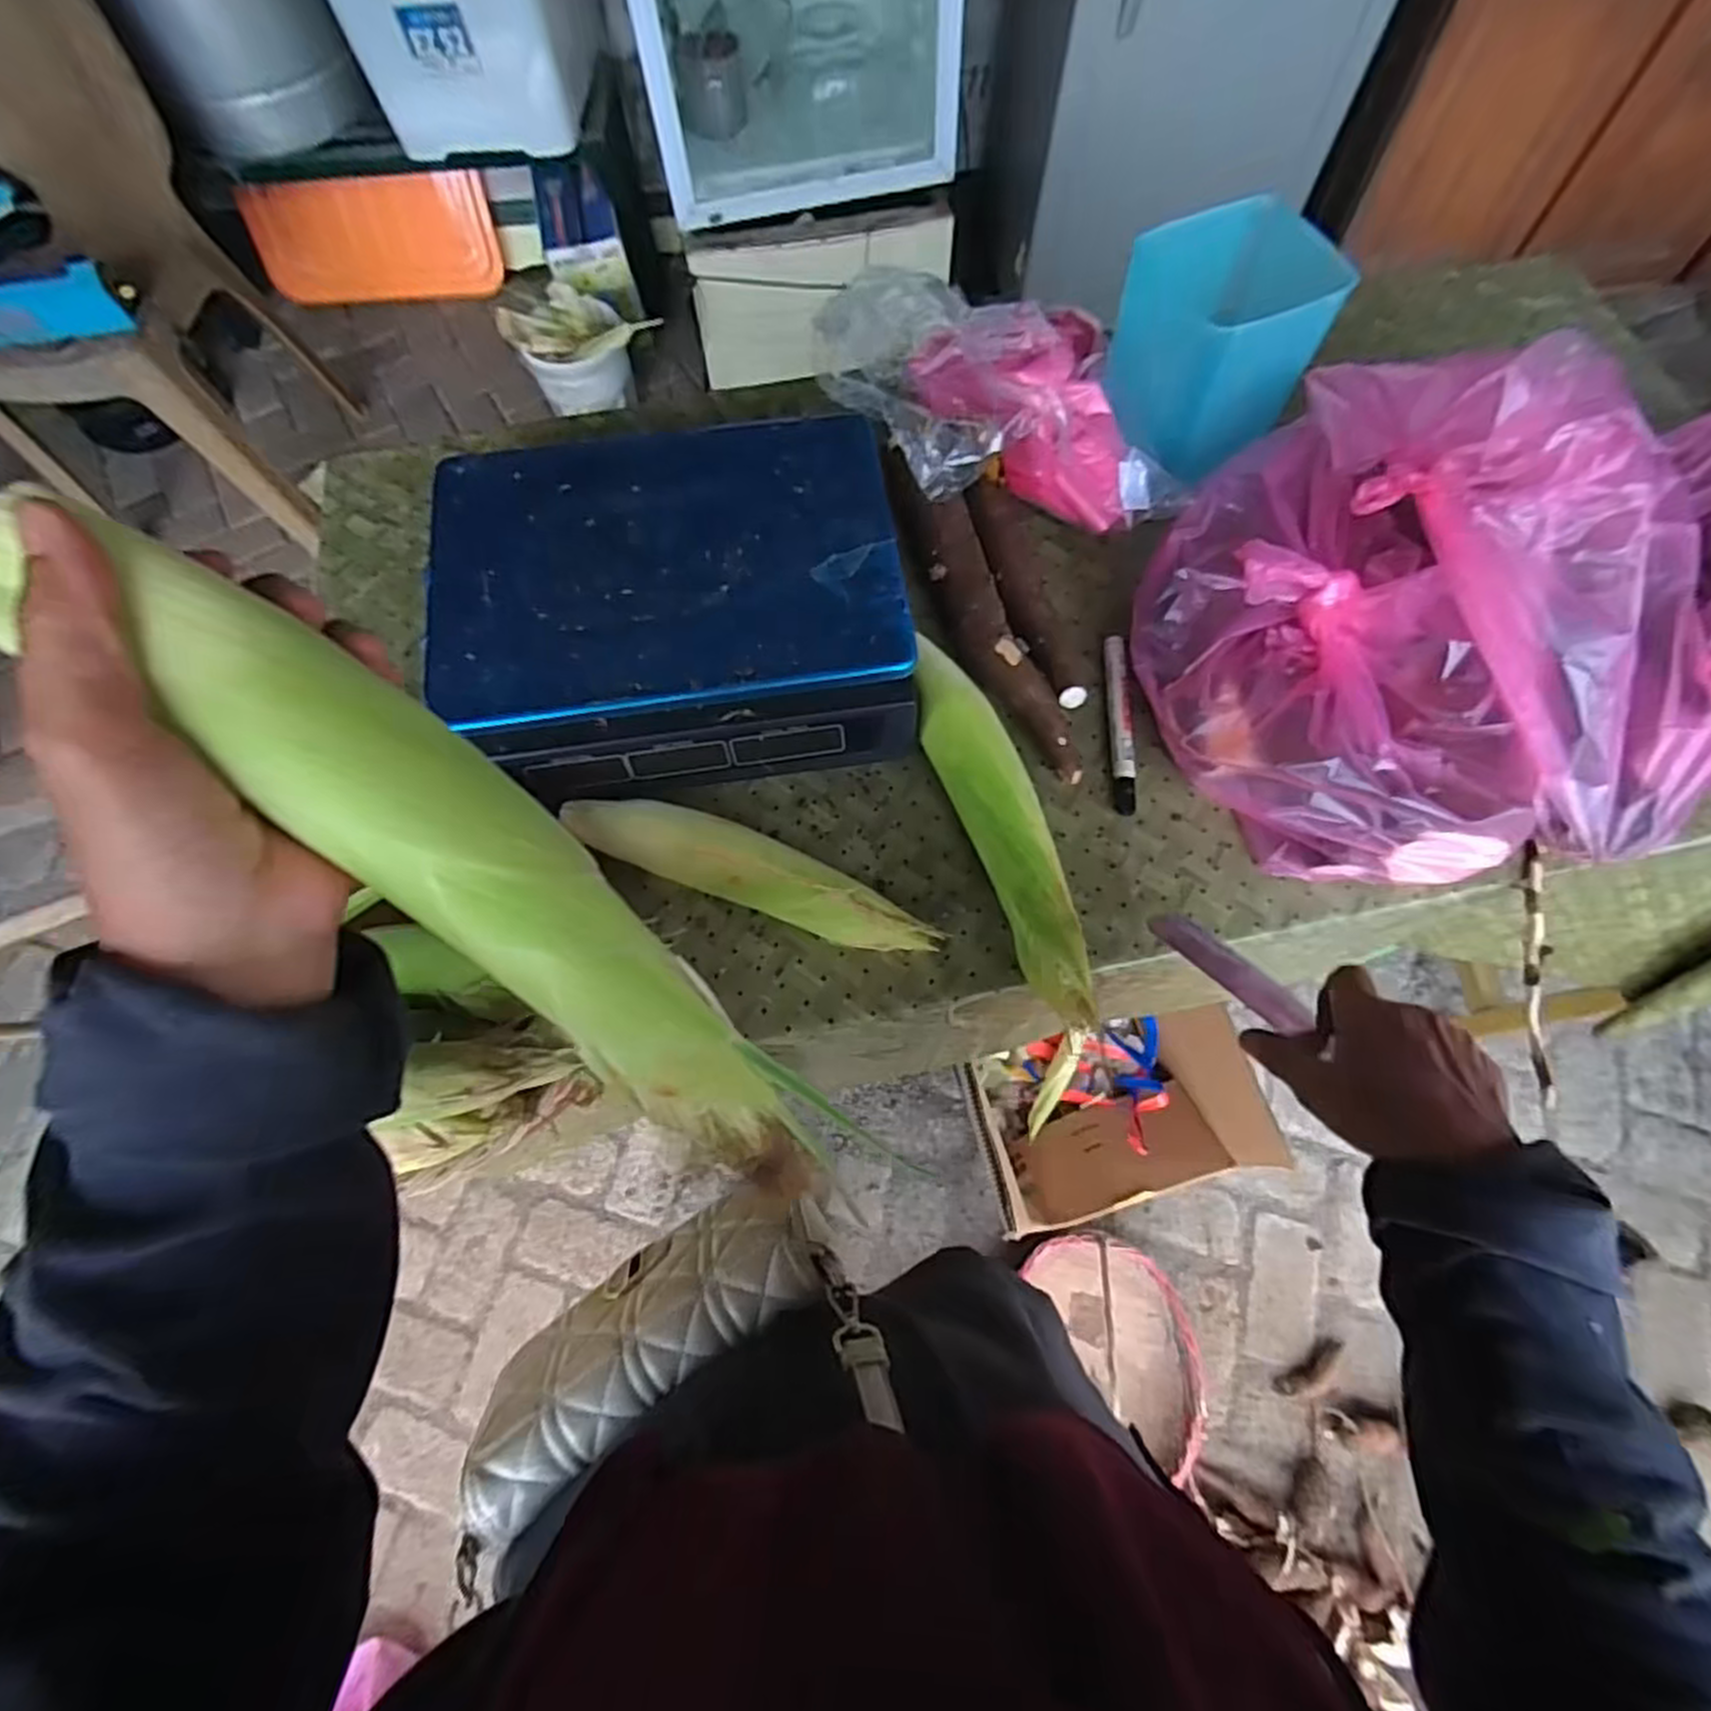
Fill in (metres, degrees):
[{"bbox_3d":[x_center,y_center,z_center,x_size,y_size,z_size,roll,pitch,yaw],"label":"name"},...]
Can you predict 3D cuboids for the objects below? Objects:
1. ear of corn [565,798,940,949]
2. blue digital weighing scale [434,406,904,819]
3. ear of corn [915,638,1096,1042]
[{"bbox_3d":[-0.070,0.010,0.529,0.257,0.041,0.044,19,70,10],"label":"ear of corn"},{"bbox_3d":[-0.126,-0.185,0.573,0.314,0.085,0.260,-8,68,-1],"label":"blue digital weighing scale"},{"bbox_3d":[0.104,-0.020,0.532,0.051,0.062,0.262,-20,69,-6],"label":"ear of corn"}]

